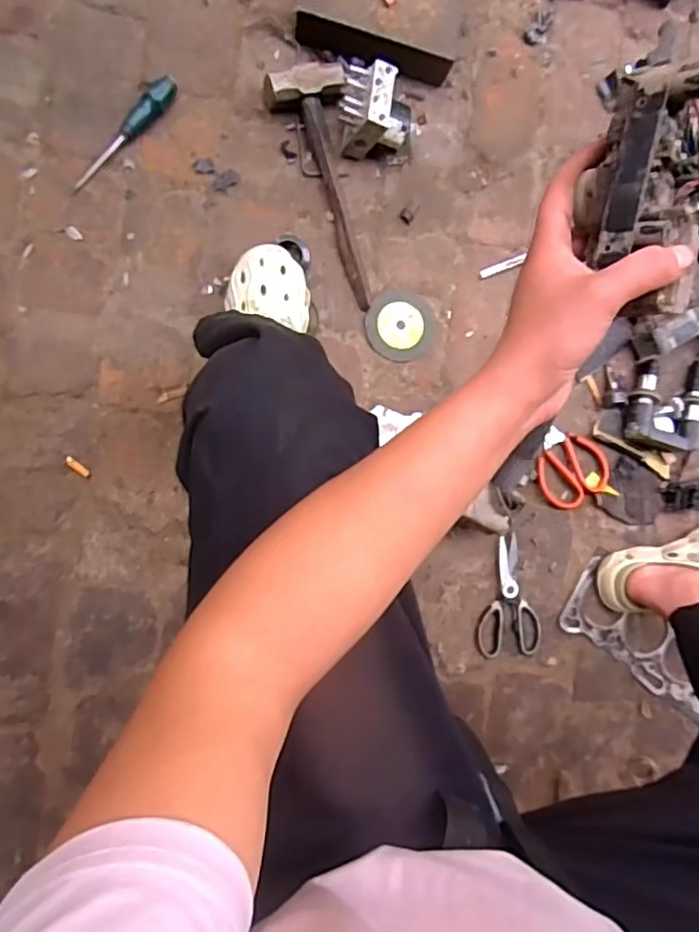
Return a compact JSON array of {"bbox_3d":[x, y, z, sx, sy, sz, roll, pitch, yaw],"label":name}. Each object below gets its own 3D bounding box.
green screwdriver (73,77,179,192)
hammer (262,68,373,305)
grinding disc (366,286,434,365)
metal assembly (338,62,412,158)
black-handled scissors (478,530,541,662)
[{"bbox_3d":[-0.295,-0.438,0.813,0.024,0.027,0.197,42,82,-7],"label":"green screwdriver"},{"bbox_3d":[-0.038,-0.375,0.848,0.102,0.056,0.320,-11,92,-10],"label":"hammer"},{"bbox_3d":[0.074,-0.203,0.893,0.098,0.006,0.102,0,91,-10],"label":"grinding disc"},{"bbox_3d":[0.036,-0.477,0.841,0.096,0.096,0.094,0,89,-11],"label":"metal assembly"},{"bbox_3d":[0.232,0.192,0.911,0.095,0.015,0.173,-3,89,-11],"label":"black-handled scissors"}]

